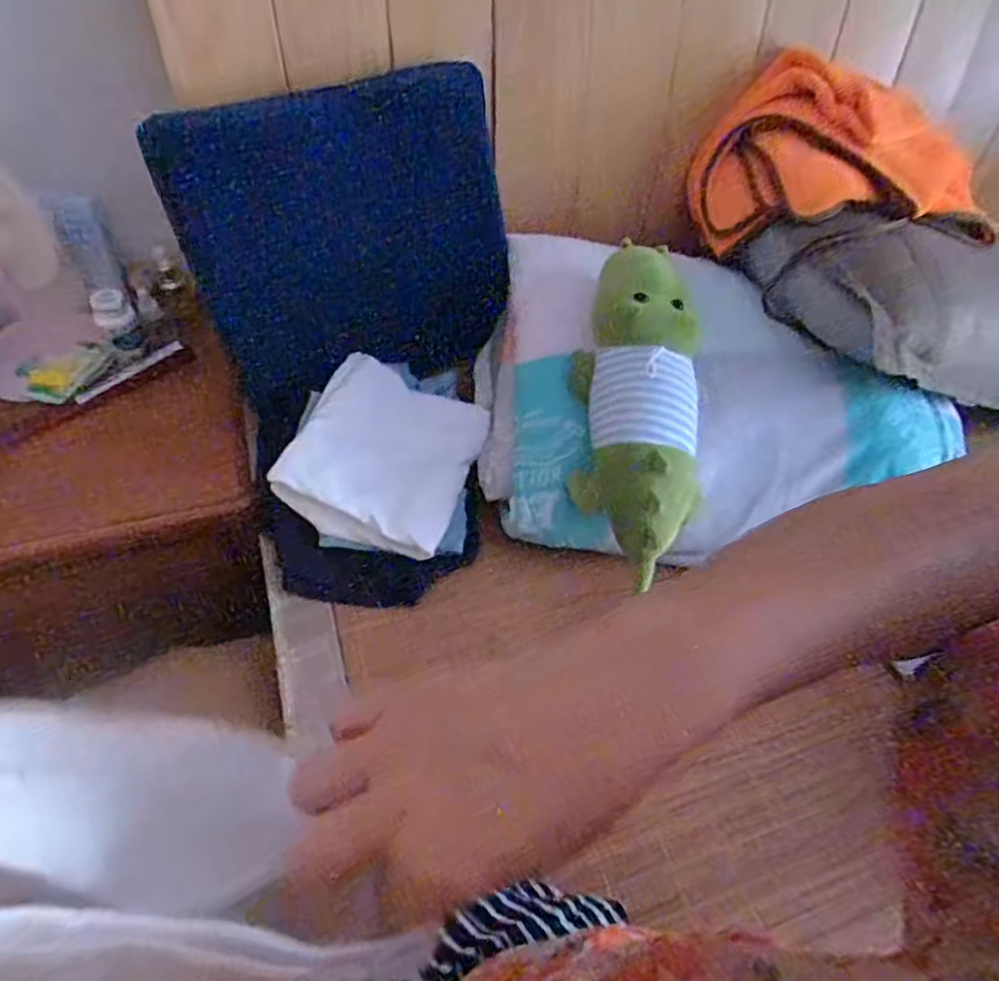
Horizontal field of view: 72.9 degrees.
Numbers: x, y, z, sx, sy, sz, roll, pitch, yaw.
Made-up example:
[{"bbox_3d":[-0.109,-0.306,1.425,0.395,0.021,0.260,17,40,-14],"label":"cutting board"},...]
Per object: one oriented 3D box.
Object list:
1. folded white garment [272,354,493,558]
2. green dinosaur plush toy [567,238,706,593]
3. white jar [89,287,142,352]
[{"bbox_3d":[-0.141,-0.047,0.832,0.213,0.040,0.248,17,53,8],"label":"folded white garment"},{"bbox_3d":[0.156,-0.088,0.744,0.137,0.081,0.373,1,83,-4],"label":"green dinosaur plush toy"},{"bbox_3d":[-0.545,-0.245,0.965,0.054,0.065,0.047,40,60,23],"label":"white jar"}]

